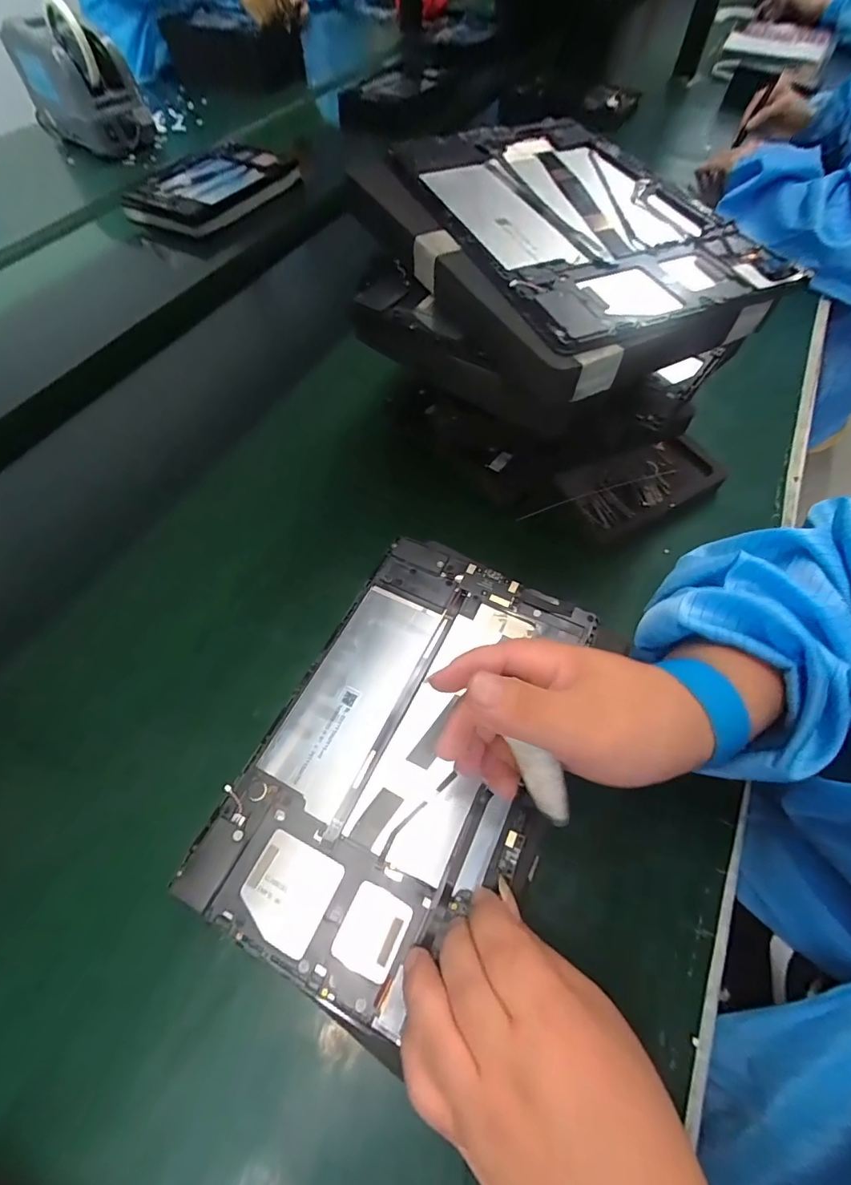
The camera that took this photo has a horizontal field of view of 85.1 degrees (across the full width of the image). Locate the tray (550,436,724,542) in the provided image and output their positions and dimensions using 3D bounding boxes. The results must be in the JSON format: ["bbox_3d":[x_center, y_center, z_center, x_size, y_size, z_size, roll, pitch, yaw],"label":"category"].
[{"bbox_3d":[0.190,-0.097,0.404,0.140,0.020,0.067,-24,64,-13],"label":"tray"}]

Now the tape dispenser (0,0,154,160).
[{"bbox_3d":[-0.593,-0.876,0.796,0.230,0.151,0.125,38,68,18],"label":"tape dispenser"}]

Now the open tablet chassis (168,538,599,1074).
[{"bbox_3d":[-0.007,0.080,0.264,0.143,0.011,0.239,22,63,15],"label":"open tablet chassis"}]

